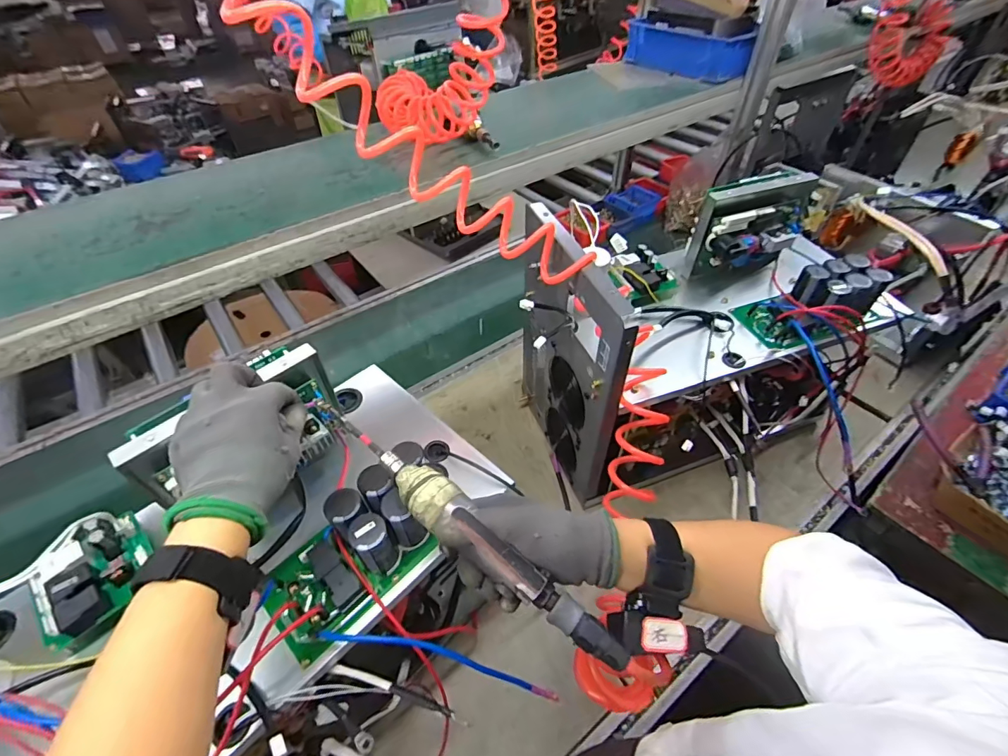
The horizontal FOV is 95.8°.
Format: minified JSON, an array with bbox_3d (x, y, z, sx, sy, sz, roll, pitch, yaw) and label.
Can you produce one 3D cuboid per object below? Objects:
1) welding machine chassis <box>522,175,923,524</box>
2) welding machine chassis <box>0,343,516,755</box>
[{"bbox_3d":[0.310,-0.046,0.694,0.494,0.379,0.307,-14,48,-11],"label":"welding machine chassis"},{"bbox_3d":[-0.259,0.163,0.405,0.521,0.156,0.281,-27,51,-32],"label":"welding machine chassis"}]

